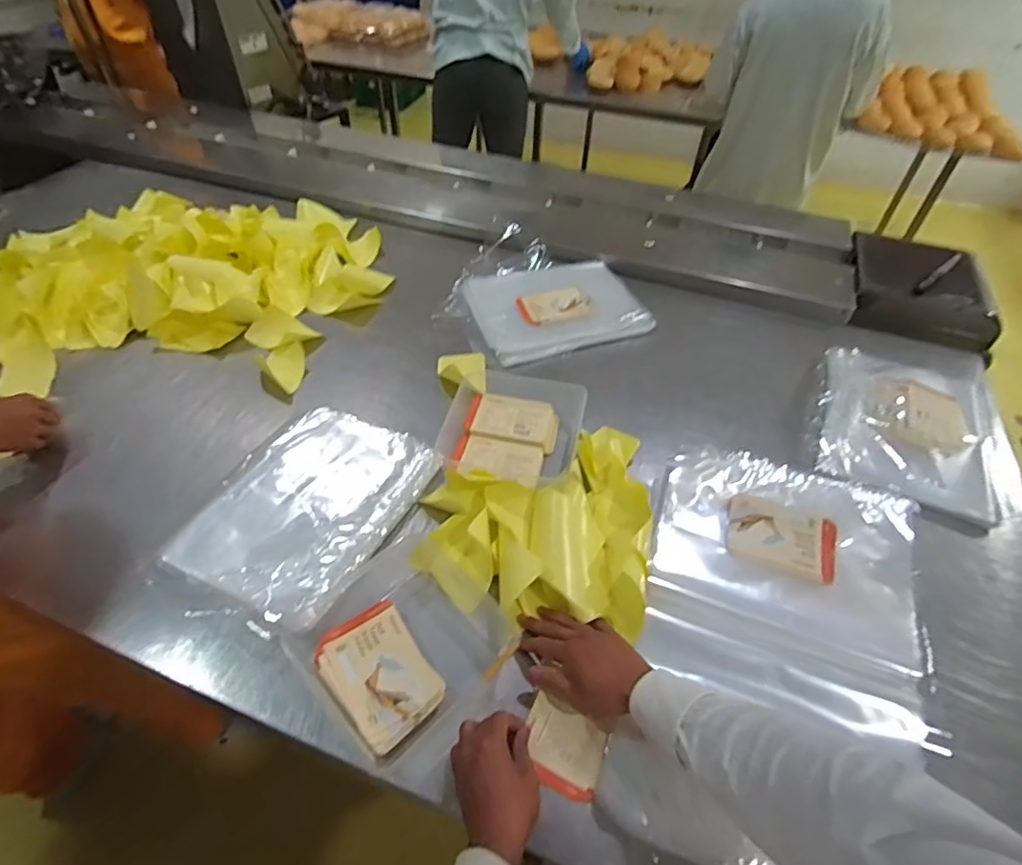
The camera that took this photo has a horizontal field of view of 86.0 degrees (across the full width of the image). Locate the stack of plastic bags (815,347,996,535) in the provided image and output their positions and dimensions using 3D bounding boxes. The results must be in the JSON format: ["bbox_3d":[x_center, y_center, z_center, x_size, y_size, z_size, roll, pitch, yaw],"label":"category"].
[{"bbox_3d":[0.644,-0.021,0.879,0.254,0.032,0.410,22,49,16],"label":"stack of plastic bags"}]

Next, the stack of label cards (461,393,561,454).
[{"bbox_3d":[0.003,-0.018,0.872,0.146,0.027,0.088,13,49,10],"label":"stack of label cards"}]

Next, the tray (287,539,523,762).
[{"bbox_3d":[-0.128,0.233,0.624,0.213,0.038,0.208,37,57,28],"label":"tray"}]

